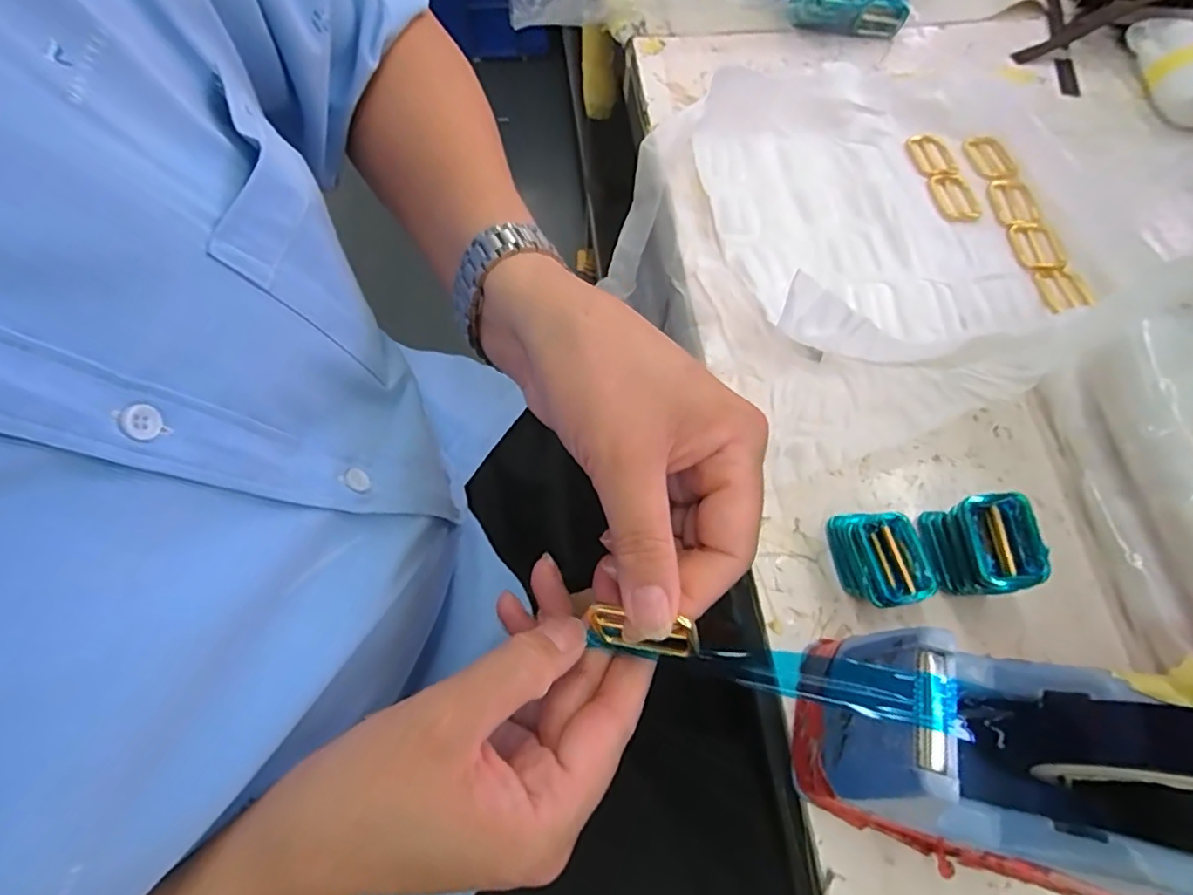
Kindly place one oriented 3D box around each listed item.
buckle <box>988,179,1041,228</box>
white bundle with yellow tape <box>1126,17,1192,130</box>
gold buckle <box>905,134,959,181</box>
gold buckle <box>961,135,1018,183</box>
[{"bbox_3d":[0.314,-0.184,0.447,0.027,0.006,0.048,-3,63,-3],"label":"buckle"},{"bbox_3d":[0.498,-0.326,0.504,0.049,0.035,0.115,-2,63,-3],"label":"white bundle with yellow tape"},{"bbox_3d":[0.266,-0.231,0.470,0.031,0.005,0.048,-3,63,-4],"label":"gold buckle"},{"bbox_3d":[0.309,-0.227,0.467,0.025,0.004,0.046,-19,70,11],"label":"gold buckle"}]

